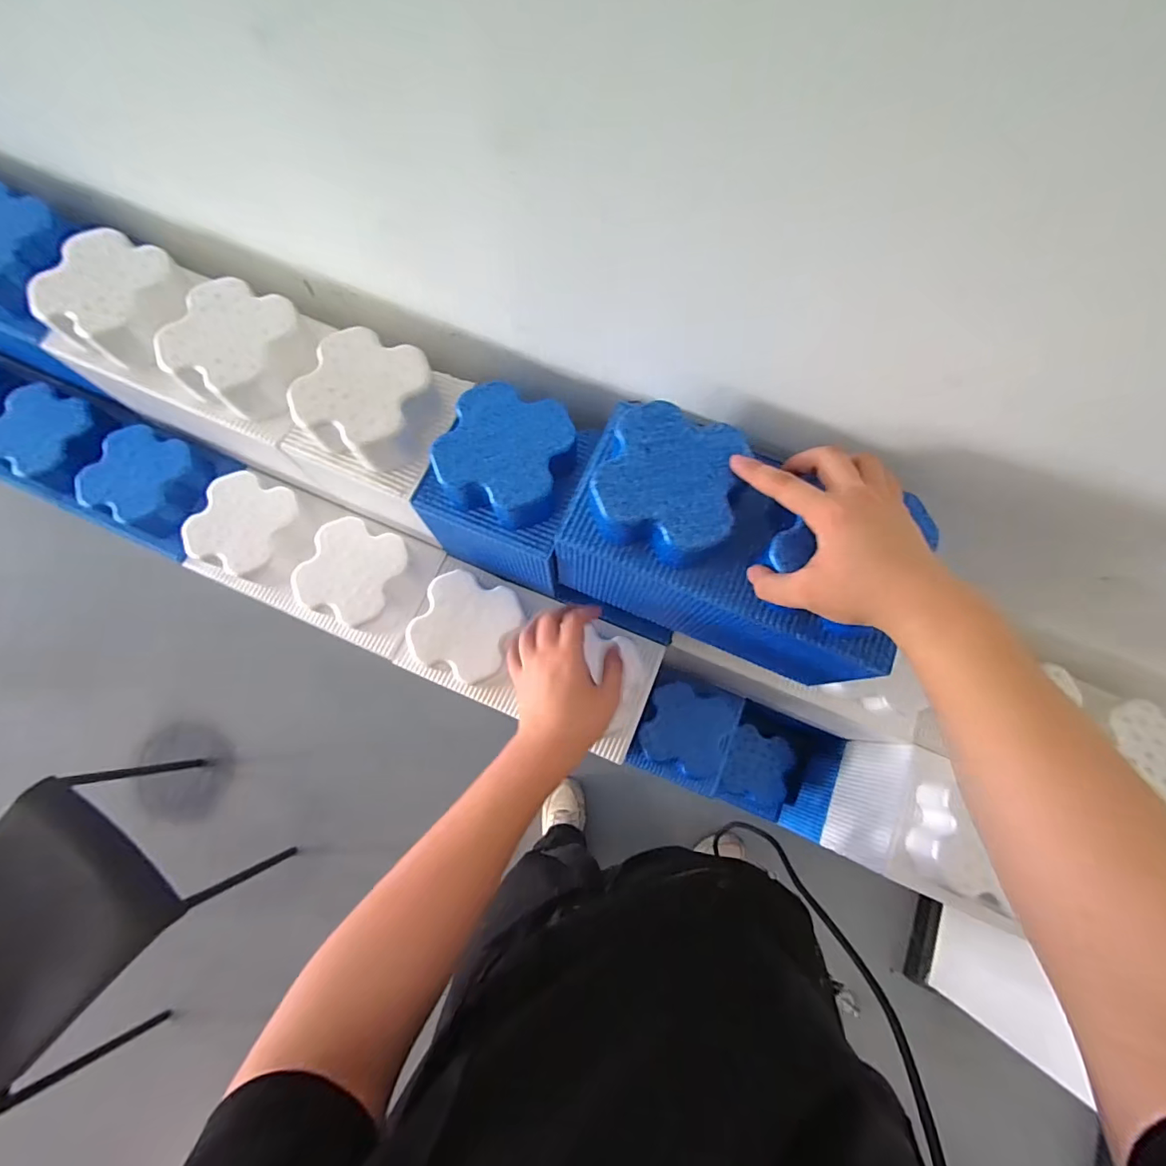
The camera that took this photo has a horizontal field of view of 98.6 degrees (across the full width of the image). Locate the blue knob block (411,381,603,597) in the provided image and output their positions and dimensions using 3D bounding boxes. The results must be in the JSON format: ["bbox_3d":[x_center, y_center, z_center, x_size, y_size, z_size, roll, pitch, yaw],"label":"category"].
[{"bbox_3d":[-0.080,-0.095,0.530,0.145,0.154,0.146,20,76,5],"label":"blue knob block"}]

